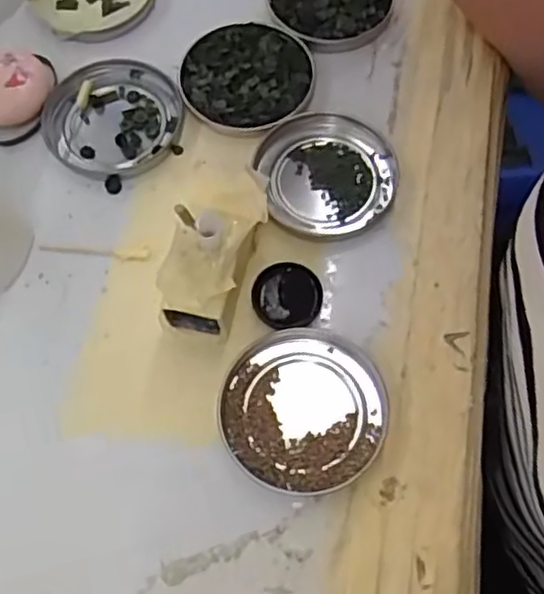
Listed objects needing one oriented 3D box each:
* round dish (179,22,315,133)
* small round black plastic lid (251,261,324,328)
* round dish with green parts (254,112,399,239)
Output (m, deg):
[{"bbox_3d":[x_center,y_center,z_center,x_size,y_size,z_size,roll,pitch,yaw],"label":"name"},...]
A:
[{"bbox_3d":[-0.015,-0.129,0.411,0.076,0.010,0.075,-1,67,1],"label":"round dish"},{"bbox_3d":[0.007,-0.001,0.357,0.034,0.009,0.035,-1,67,1],"label":"small round black plastic lid"},{"bbox_3d":[0.032,-0.069,0.388,0.074,0.011,0.074,-1,67,1],"label":"round dish with green parts"}]

